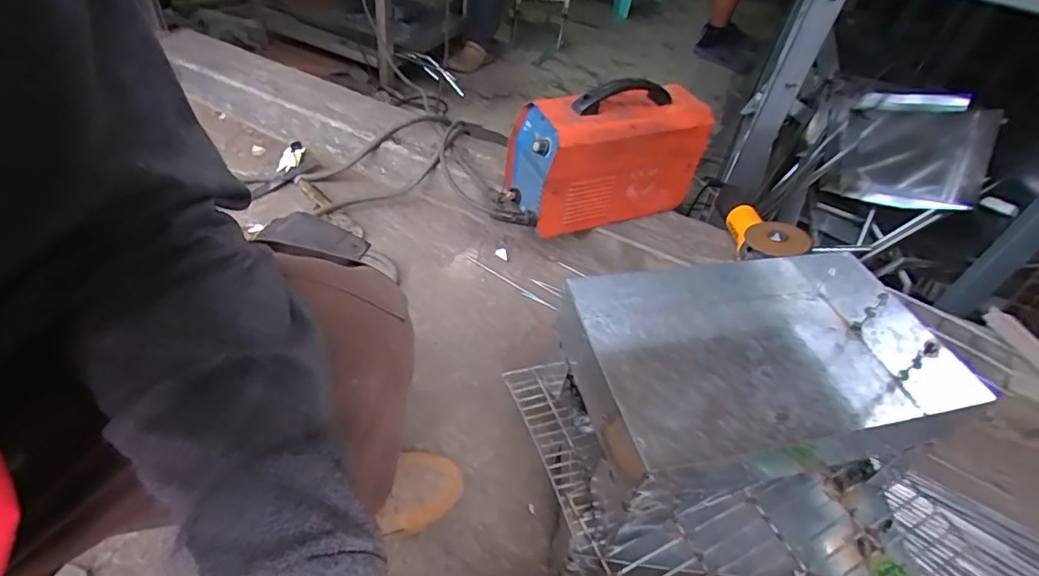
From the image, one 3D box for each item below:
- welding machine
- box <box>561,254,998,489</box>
[{"bbox_3d":[0.157,-0.242,0.954,0.333,0.227,0.143,-15,50,-24],"label":"welding machine"},{"bbox_3d":[0.251,0.081,0.565,0.385,0.100,0.232,-7,47,-17],"label":"box"}]

